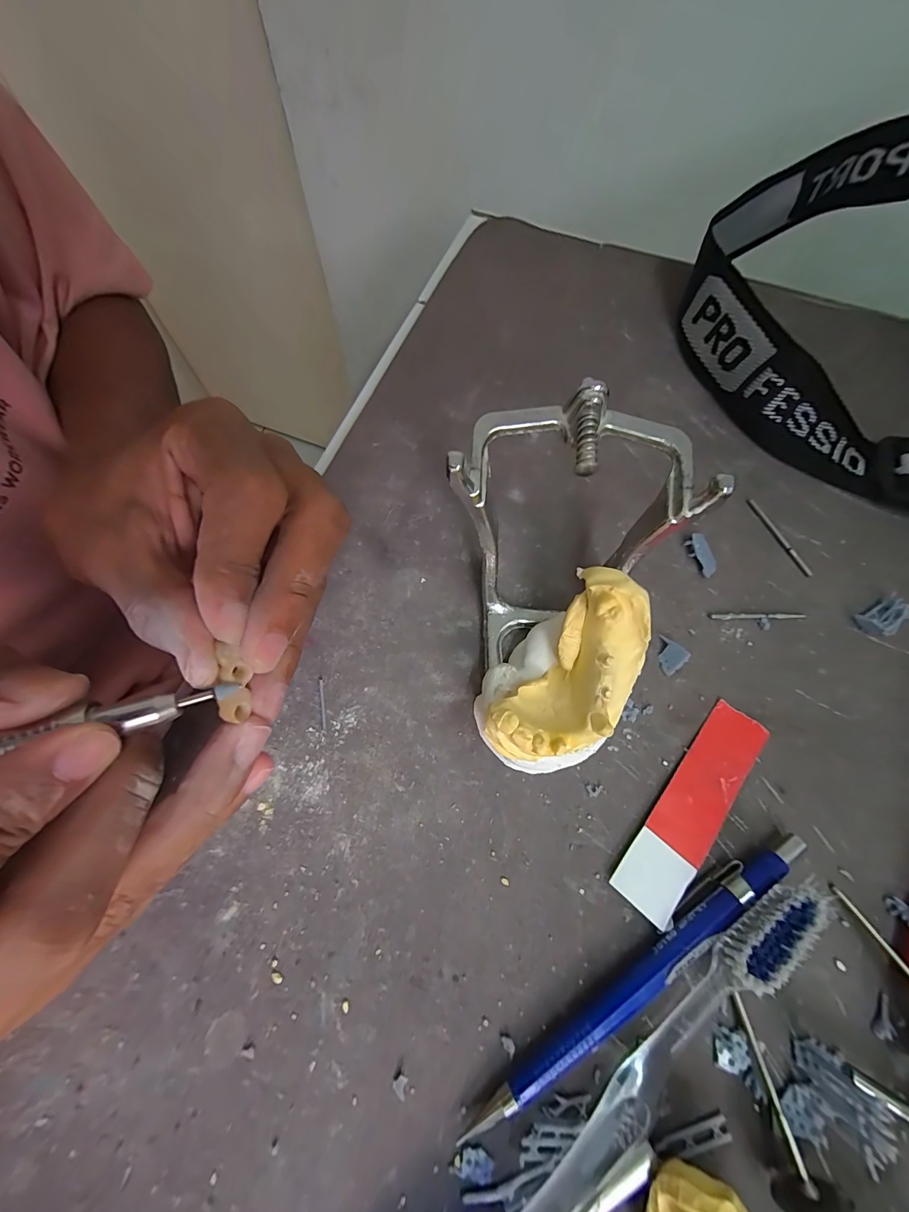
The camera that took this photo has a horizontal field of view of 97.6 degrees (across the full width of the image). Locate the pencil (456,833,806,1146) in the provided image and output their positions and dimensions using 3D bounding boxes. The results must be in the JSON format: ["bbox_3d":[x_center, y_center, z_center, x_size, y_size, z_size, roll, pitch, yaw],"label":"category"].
[{"bbox_3d":[0.062,0.115,0.128,0.132,0.010,0.010,-30,72,-12],"label":"pencil"}]

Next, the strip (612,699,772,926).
[{"bbox_3d":[0.089,0.073,0.147,0.022,0.004,0.083,40,73,13],"label":"strip"}]

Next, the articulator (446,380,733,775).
[{"bbox_3d":[0.044,-0.006,0.142,0.080,0.067,0.111,-9,69,-4],"label":"articulator"}]

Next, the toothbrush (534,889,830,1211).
[{"bbox_3d":[0.041,0.149,0.109,0.183,0.020,0.018,-37,74,-14],"label":"toothbrush"}]

